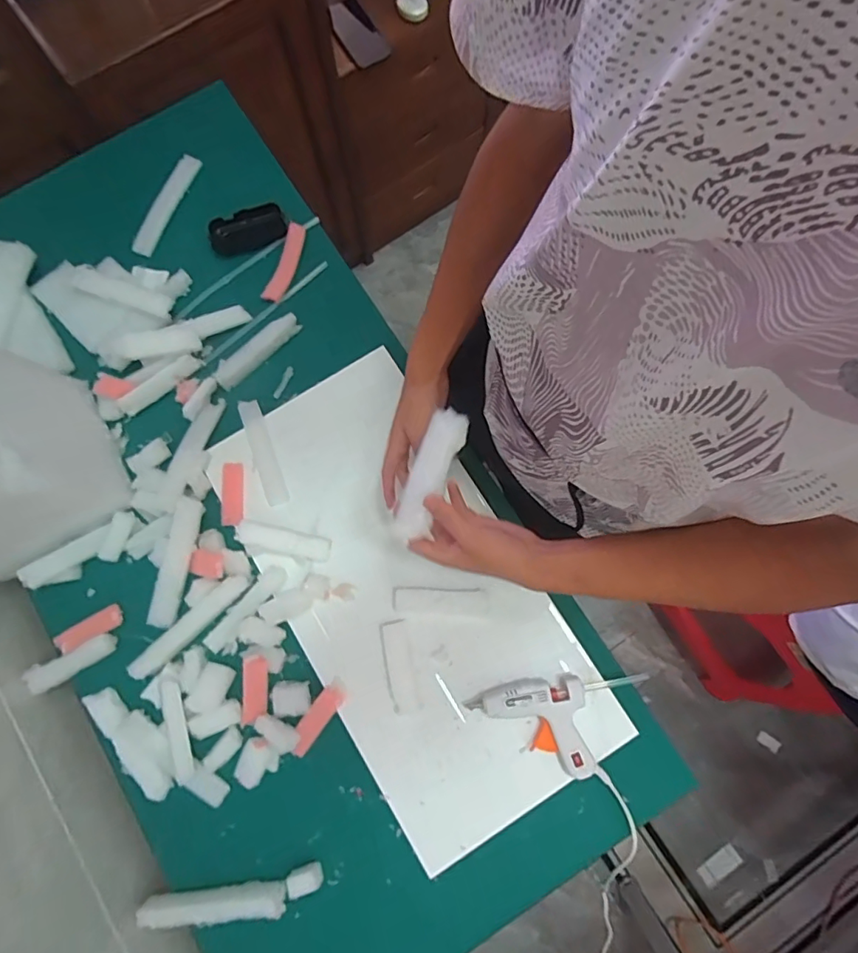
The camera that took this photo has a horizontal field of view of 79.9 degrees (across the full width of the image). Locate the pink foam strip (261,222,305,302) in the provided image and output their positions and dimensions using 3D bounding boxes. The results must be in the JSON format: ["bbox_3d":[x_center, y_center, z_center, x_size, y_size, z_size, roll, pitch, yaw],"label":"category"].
[{"bbox_3d":[-0.207,-0.310,0.745,0.027,0.010,0.123,20,86,-14],"label":"pink foam strip"}]

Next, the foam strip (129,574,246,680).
[{"bbox_3d":[-0.299,0.186,0.639,0.170,0.022,0.026,-41,82,-6],"label":"foam strip"}]

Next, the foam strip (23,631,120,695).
[{"bbox_3d":[-0.454,0.234,0.647,0.114,0.013,0.031,-29,80,-5],"label":"foam strip"}]

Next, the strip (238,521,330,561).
[{"bbox_3d":[-0.185,0.082,0.652,0.117,0.013,0.029,16,80,-12],"label":"strip"}]

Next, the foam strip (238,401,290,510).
[{"bbox_3d":[-0.226,-0.034,0.699,0.031,0.009,0.150,-21,80,-3],"label":"foam strip"}]

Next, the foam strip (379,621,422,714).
[{"bbox_3d":[-0.038,0.237,0.640,0.034,0.004,0.108,-13,80,-2],"label":"foam strip"}]

